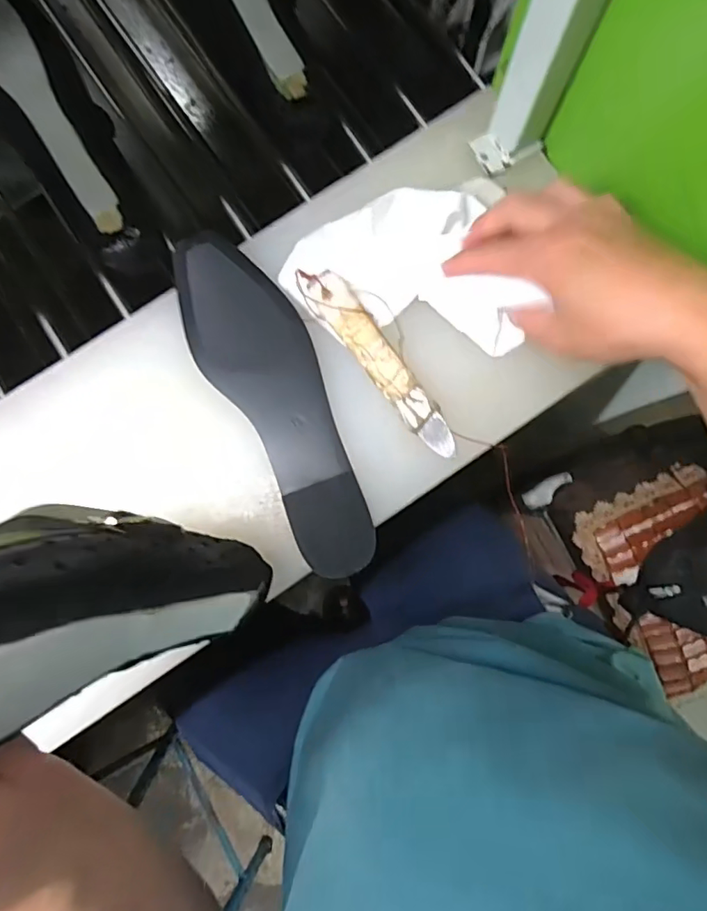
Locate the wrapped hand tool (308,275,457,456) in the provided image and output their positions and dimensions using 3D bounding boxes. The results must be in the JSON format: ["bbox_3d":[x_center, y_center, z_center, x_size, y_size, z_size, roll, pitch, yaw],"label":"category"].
[{"bbox_3d":[0.022,-0.068,0.400,0.027,0.010,0.164,-36,85,-3],"label":"wrapped hand tool"}]

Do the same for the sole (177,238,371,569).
[{"bbox_3d":[-0.057,-0.043,0.403,0.079,0.010,0.272,-25,84,-2],"label":"sole"}]

